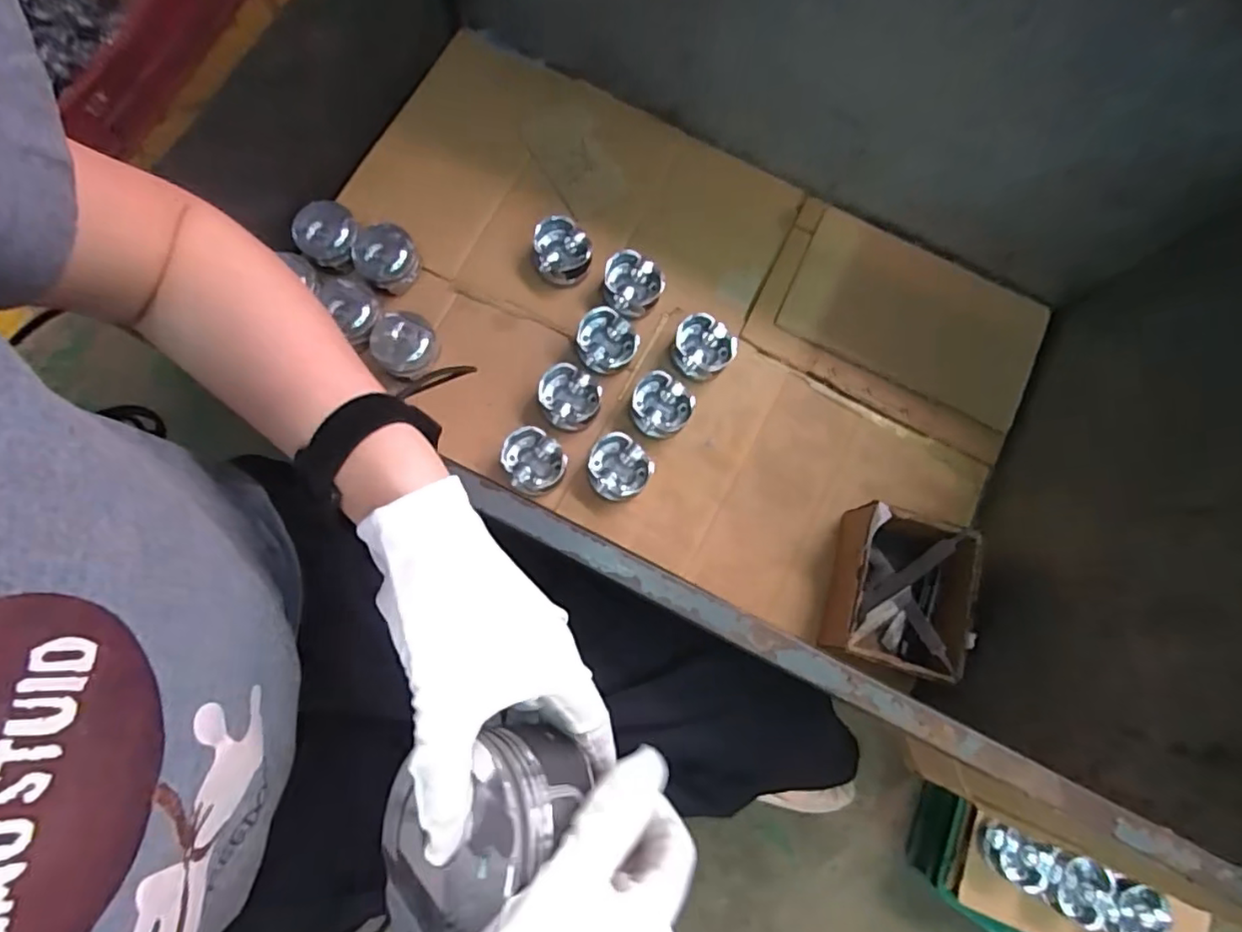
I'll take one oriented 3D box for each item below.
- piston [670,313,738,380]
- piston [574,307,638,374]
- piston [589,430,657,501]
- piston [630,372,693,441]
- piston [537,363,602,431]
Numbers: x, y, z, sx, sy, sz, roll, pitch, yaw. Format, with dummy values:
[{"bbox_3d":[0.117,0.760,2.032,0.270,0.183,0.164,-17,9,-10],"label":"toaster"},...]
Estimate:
[{"bbox_3d":[0.119,-0.168,0.893,0.085,0.056,0.082,1,77,-4],"label":"piston"},{"bbox_3d":[-0.020,-0.178,0.891,0.087,0.042,0.085,-8,78,-6],"label":"piston"},{"bbox_3d":[-0.004,0.006,0.853,0.081,0.046,0.083,1,77,-4],"label":"piston"},{"bbox_3d":[0.058,-0.082,0.877,0.082,0.051,0.084,1,77,-4],"label":"piston"},{"bbox_3d":[-0.070,-0.096,0.869,0.084,0.044,0.080,1,77,-4],"label":"piston"}]

